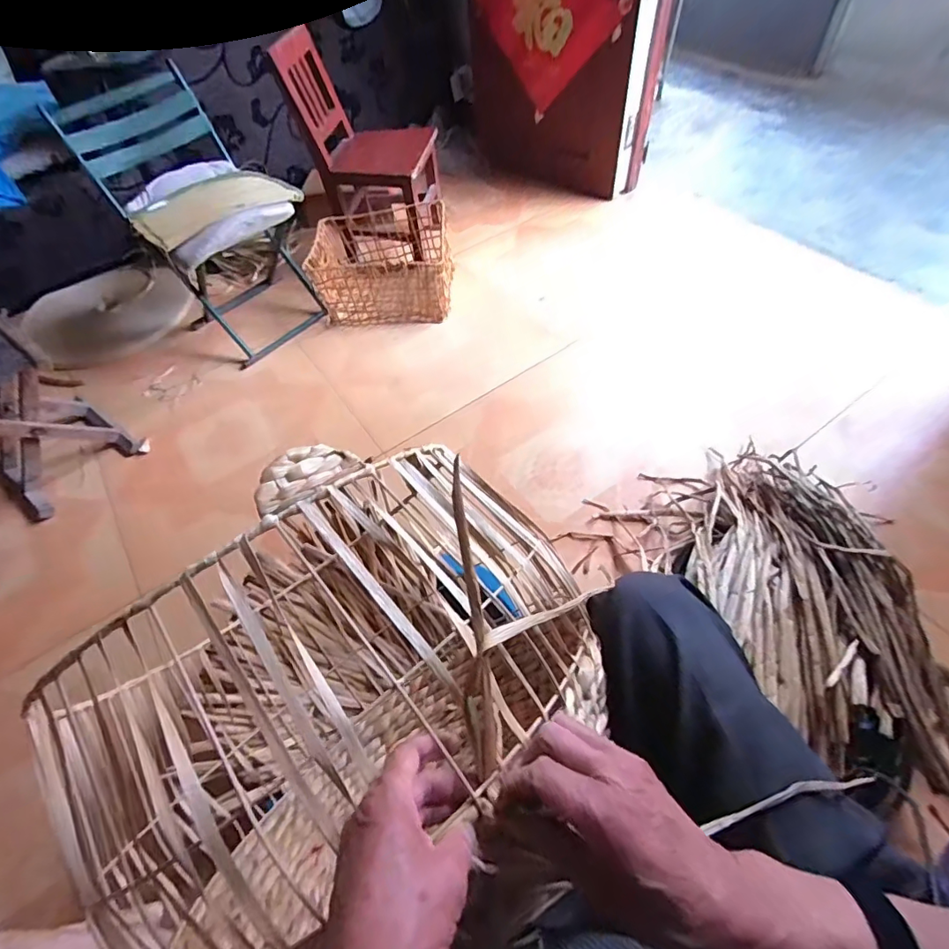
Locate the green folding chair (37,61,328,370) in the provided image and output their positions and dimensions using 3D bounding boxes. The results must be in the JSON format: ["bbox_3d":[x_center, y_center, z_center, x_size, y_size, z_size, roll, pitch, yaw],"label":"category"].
[{"bbox_3d":[-0.766,-0.716,1.425,0.384,0.511,0.649,-35,60,-18],"label":"green folding chair"}]

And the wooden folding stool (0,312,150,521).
[{"bbox_3d":[-1.061,-0.137,1.148,0.297,0.298,0.285,29,62,22],"label":"wooden folding stool"}]

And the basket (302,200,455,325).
[{"bbox_3d":[-0.276,-0.650,1.541,0.407,0.183,0.327,-1,55,4],"label":"basket"}]

